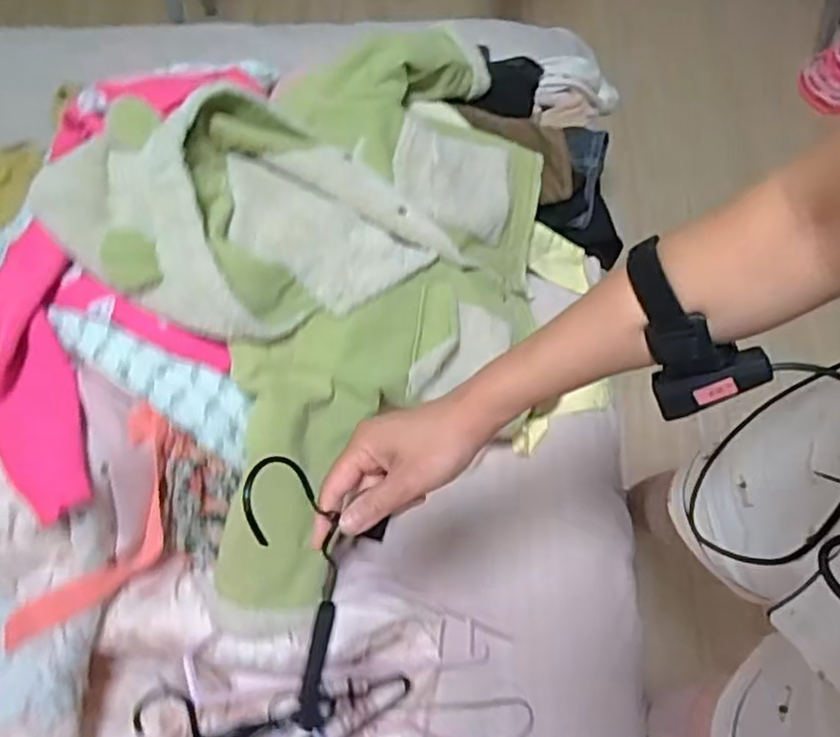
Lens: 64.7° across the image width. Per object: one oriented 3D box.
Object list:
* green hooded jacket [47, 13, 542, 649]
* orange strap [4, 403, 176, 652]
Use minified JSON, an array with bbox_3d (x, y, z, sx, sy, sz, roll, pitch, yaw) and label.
[{"bbox_3d":[-0.099,-0.137,0.736,0.460,0.229,0.728,34,72,14],"label":"green hooded jacket"},{"bbox_3d":[-0.302,0.163,0.653,0.065,0.090,0.243,24,70,11],"label":"orange strap"}]

